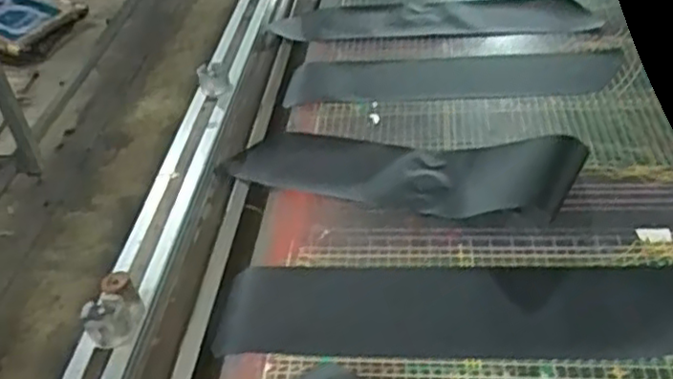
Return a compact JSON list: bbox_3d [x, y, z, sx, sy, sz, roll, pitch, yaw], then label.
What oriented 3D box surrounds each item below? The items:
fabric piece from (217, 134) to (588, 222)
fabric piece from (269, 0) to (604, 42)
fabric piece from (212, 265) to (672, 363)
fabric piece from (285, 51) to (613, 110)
[{"bbox_3d":[0.061,-0.029,0.729,0.370,0.037,0.108,7,42,16],"label":"fabric piece"},{"bbox_3d":[0.130,-0.236,0.960,0.422,0.028,0.094,-3,40,6],"label":"fabric piece"},{"bbox_3d":[0.106,0.107,0.604,0.418,0.010,0.102,-1,40,8],"label":"fabric piece"},{"bbox_3d":[0.141,-0.140,0.855,0.398,0.013,0.099,-2,40,6],"label":"fabric piece"}]

